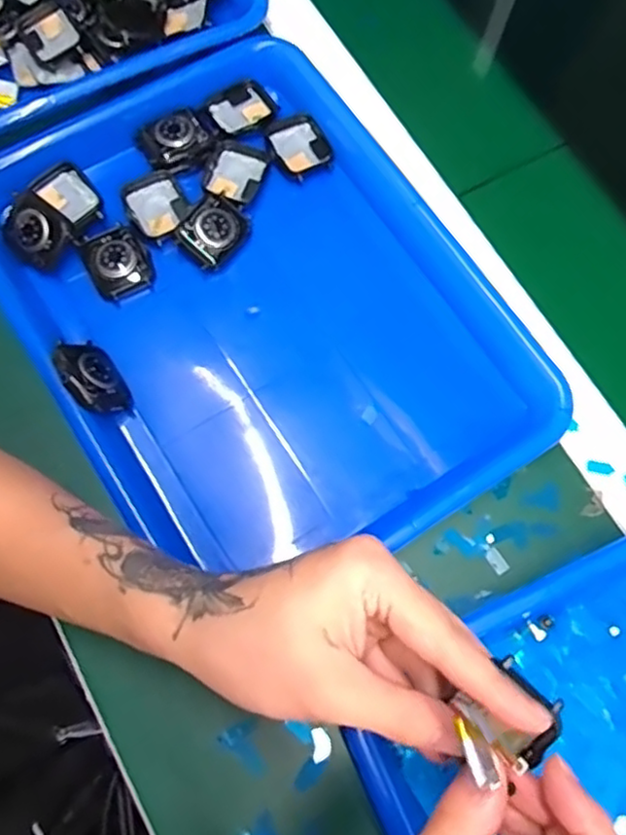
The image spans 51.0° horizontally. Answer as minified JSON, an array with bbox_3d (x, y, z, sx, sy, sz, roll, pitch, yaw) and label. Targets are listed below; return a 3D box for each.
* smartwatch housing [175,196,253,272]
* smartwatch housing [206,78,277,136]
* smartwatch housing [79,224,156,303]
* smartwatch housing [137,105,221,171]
[{"bbox_3d":[-0.063,-0.120,0.421,0.035,0.011,0.044,42,74,-16],"label":"smartwatch housing"},{"bbox_3d":[-0.048,-0.212,0.456,0.049,0.014,0.033,-34,77,-11],"label":"smartwatch housing"},{"bbox_3d":[-0.124,-0.098,0.417,0.038,0.009,0.044,-30,76,-10],"label":"smartwatch housing"},{"bbox_3d":[-0.089,-0.187,0.438,0.048,0.014,0.040,-31,76,-10],"label":"smartwatch housing"}]

